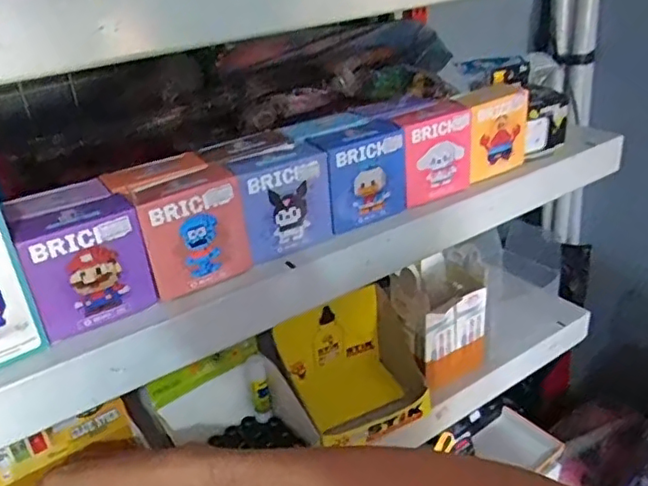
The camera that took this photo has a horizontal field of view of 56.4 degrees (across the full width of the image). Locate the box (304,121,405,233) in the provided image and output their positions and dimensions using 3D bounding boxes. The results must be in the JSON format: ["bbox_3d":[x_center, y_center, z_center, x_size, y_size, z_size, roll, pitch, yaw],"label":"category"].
[{"bbox_3d":[0.030,-0.062,0.536,0.080,0.076,0.040,-18,33,-24],"label":"box"}]

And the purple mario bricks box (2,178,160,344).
[{"bbox_3d":[-0.175,0.008,0.436,0.077,0.080,0.068,-20,34,-27],"label":"purple mario bricks box"}]

